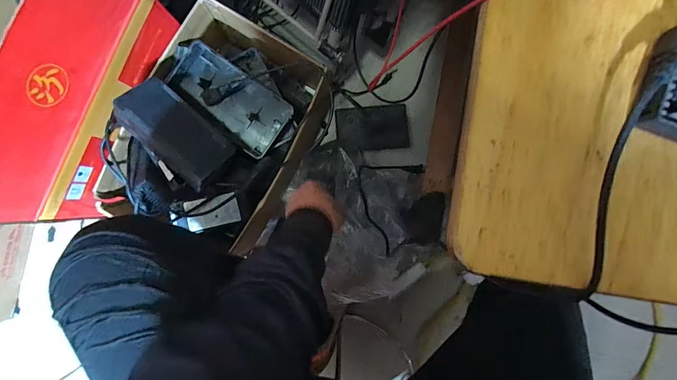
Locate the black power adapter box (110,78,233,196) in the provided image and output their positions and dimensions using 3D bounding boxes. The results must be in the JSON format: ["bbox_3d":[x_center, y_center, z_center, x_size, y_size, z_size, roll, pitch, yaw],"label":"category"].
[{"bbox_3d":[-0.245,-0.084,0.538,0.166,0.052,0.092,43,89,1],"label":"black power adapter box"}]

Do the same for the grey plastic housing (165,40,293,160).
[{"bbox_3d":[-0.187,-0.154,0.611,0.204,0.045,0.107,36,89,1],"label":"grey plastic housing"}]

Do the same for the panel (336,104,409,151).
[{"bbox_3d":[0.074,-0.135,0.794,0.153,0.011,0.092,-3,106,8],"label":"panel"}]

